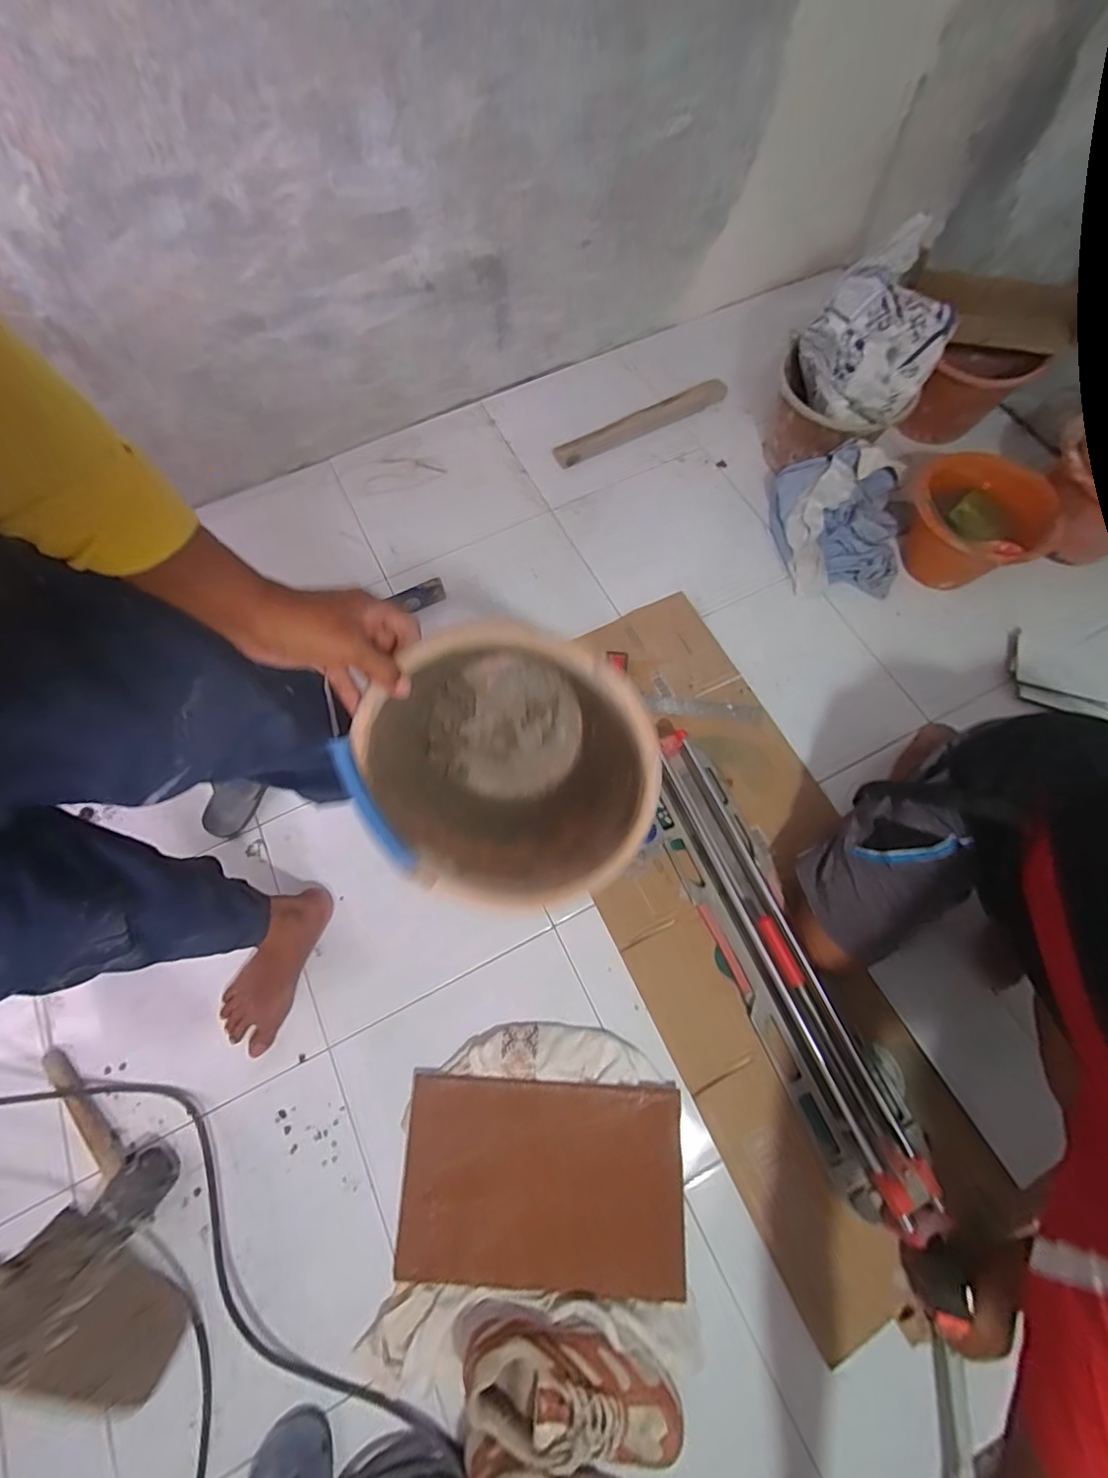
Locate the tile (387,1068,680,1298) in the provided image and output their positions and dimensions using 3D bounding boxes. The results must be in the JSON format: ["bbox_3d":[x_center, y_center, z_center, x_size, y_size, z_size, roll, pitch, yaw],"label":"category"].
[{"bbox_3d":[-0.019,0.638,0.794,0.395,0.010,0.241,1,69,5],"label":"tile"}]

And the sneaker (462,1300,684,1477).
[{"bbox_3d":[0.023,0.805,0.678,0.280,0.097,0.116,9,69,6],"label":"sneaker"}]

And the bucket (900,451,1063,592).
[{"bbox_3d":[0.807,-0.411,1.102,0.253,0.177,0.253,-1,68,2],"label":"bucket"}]

